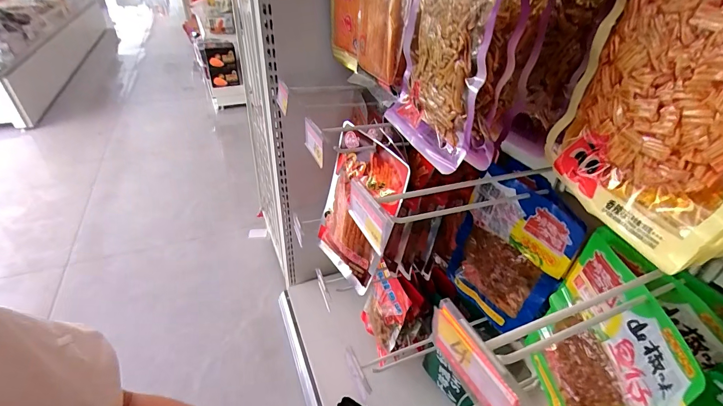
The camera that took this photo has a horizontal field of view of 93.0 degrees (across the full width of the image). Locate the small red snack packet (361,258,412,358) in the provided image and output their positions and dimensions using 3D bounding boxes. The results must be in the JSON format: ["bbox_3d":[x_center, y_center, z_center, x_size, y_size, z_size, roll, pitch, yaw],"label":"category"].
[{"bbox_3d":[0.050,0.259,0.798,0.042,0.253,0.146,-7,50,-29],"label":"small red snack packet"}]

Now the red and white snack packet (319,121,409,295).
[{"bbox_3d":[-0.009,0.016,0.589,0.023,0.264,0.158,-19,50,-43],"label":"red and white snack packet"}]

